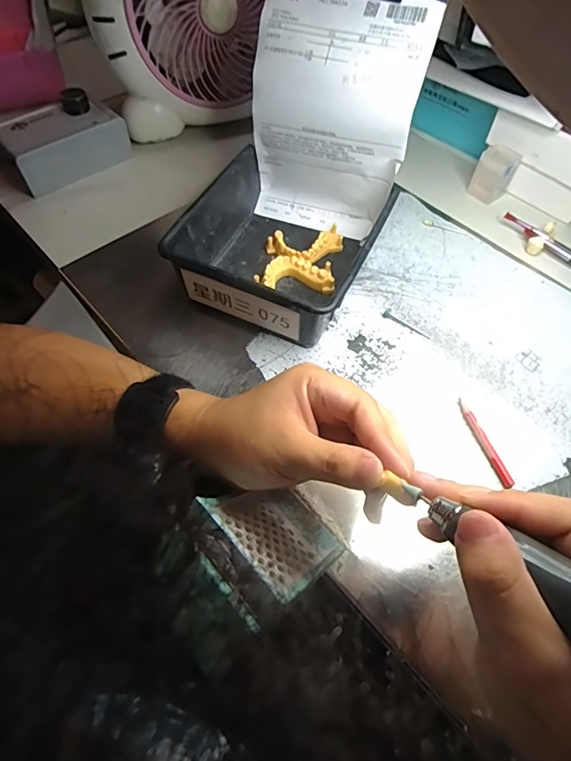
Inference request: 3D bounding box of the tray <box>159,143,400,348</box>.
[{"bbox_3d":[-0.002,-0.126,0.417,0.160,0.067,0.170,23,60,13],"label":"tray"}]

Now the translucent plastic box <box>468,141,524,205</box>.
[{"bbox_3d":[0.241,-0.238,0.509,0.040,0.047,0.038,32,62,18],"label":"translucent plastic box"}]

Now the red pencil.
[{"bbox_3d":[0.156,0.048,0.345,0.008,0.005,0.075,-15,60,-10],"label":"red pencil"}]

